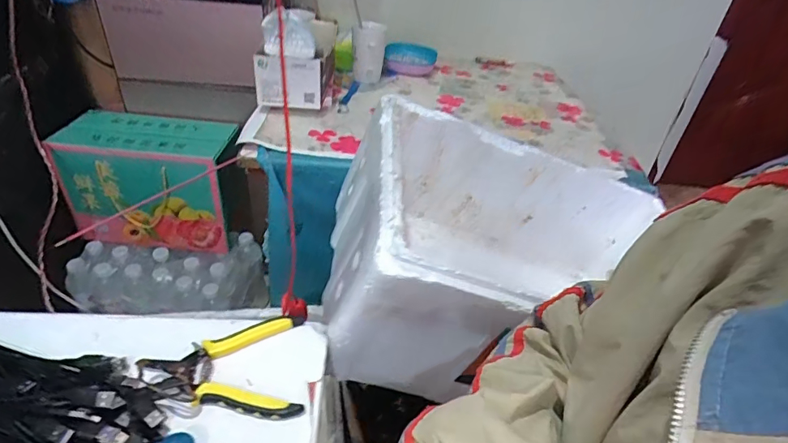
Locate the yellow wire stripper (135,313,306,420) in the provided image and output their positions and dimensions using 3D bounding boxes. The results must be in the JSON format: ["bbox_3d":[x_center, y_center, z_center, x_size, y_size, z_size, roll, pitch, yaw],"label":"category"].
[{"bbox_3d":[-0.167,0.137,0.460,0.157,0.014,0.113,5,37,-3],"label":"yellow wire stripper"}]

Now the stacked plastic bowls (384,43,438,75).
[{"bbox_3d":[0.042,-0.410,1.145,0.129,0.049,0.130,8,37,1],"label":"stacked plastic bowls"}]

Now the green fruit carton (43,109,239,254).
[{"bbox_3d":[-0.502,-0.083,0.988,0.320,0.234,0.162,7,37,-1],"label":"green fruit carton"}]

